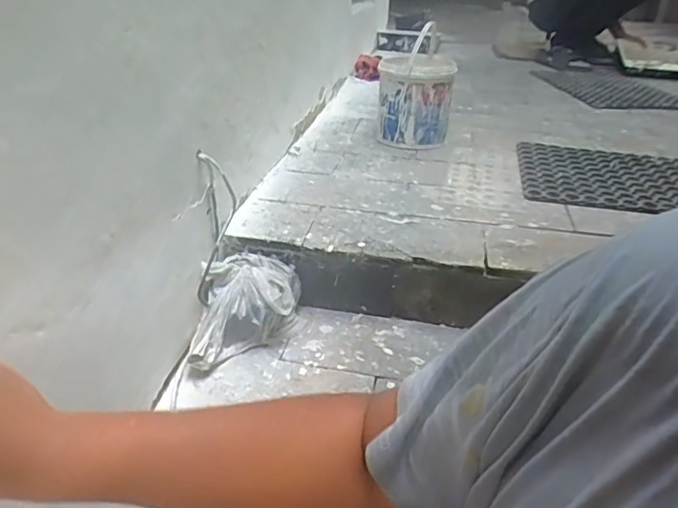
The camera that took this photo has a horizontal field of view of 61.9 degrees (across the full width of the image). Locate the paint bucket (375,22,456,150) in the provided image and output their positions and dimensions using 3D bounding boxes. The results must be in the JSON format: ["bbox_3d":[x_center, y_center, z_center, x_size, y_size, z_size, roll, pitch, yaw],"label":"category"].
[{"bbox_3d":[0.187,-0.398,1.385,0.175,0.238,0.173,6,30,8],"label":"paint bucket"}]

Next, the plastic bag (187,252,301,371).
[{"bbox_3d":[-0.144,0.090,0.893,0.138,0.107,0.212,5,29,6],"label":"plastic bag"}]

